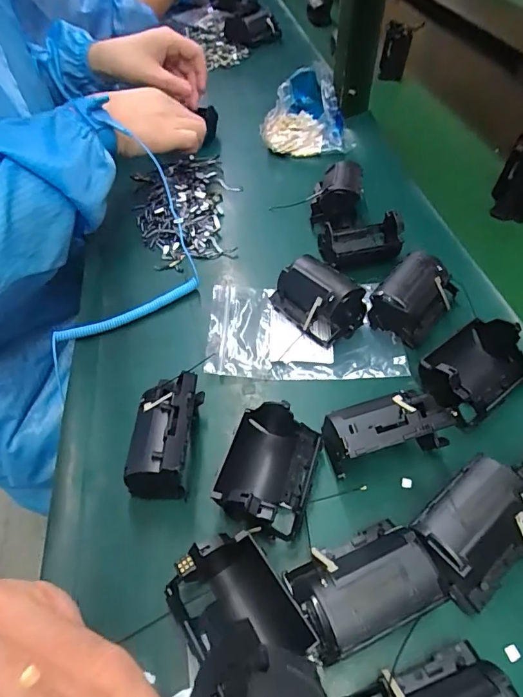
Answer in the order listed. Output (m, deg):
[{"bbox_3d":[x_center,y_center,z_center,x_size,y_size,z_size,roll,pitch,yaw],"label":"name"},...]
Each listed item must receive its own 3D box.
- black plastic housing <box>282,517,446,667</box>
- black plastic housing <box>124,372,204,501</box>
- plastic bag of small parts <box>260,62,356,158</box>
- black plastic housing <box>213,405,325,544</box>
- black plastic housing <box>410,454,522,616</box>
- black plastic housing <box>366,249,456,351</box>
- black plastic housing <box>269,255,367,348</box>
[{"bbox_3d":[0.051,0.125,0.229,0.069,0.042,0.043,-17,52,-17],"label":"black plastic housing"},{"bbox_3d":[-0.059,0.056,0.286,0.041,0.050,0.070,2,51,7],"label":"black plastic housing"},{"bbox_3d":[0.062,-0.294,0.562,0.116,0.078,0.109,8,49,4],"label":"plastic bag of small parts"},{"bbox_3d":[0.003,0.072,0.275,0.056,0.042,0.078,12,53,15],"label":"black plastic housing"},{"bbox_3d":[0.116,0.101,0.244,0.063,0.041,0.048,-32,55,-20],"label":"black plastic housing"},{"bbox_3d":[0.124,-0.042,0.359,0.066,0.040,0.044,-39,57,-24],"label":"black plastic housing"},{"bbox_3d":[0.046,-0.040,0.365,0.047,0.039,0.068,-34,55,-21],"label":"black plastic housing"}]

